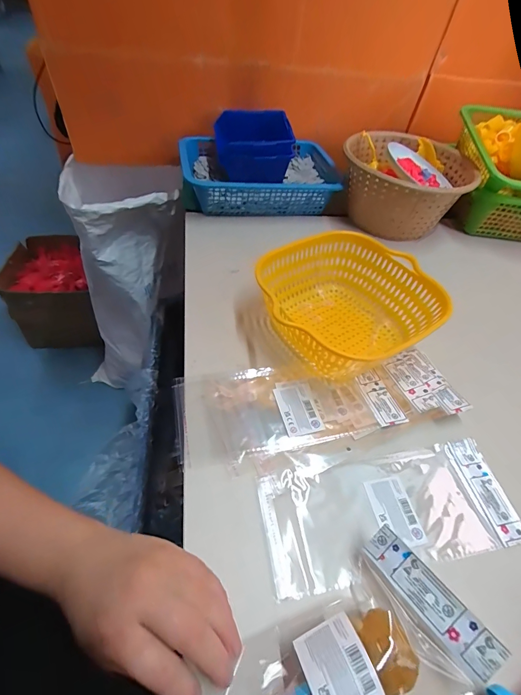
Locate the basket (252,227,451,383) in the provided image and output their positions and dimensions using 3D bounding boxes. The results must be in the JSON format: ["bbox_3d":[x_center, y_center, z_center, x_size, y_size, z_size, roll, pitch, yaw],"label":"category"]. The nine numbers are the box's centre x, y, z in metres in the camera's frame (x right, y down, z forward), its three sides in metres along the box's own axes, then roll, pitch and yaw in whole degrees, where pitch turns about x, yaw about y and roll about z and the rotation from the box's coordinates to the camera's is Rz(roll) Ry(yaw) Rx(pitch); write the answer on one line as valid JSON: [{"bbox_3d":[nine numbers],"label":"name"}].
[{"bbox_3d":[0.103,-0.051,0.419,0.194,0.074,0.188,-20,56,-20],"label":"basket"}]

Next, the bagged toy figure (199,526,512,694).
[{"bbox_3d":[0.046,0.214,0.231,0.203,0.052,0.092,-22,56,-12],"label":"bagged toy figure"}]

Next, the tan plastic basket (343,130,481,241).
[{"bbox_3d":[0.254,-0.295,0.622,0.222,0.100,0.219,32,55,19],"label":"tan plastic basket"}]

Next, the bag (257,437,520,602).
[{"bbox_3d":[0.121,0.149,0.317,0.236,0.007,0.097,-6,52,-11],"label":"bag"}]

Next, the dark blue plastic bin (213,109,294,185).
[{"bbox_3d":[-0.011,-0.358,0.618,0.135,0.086,0.089,-2,51,-9],"label":"dark blue plastic bin"}]

